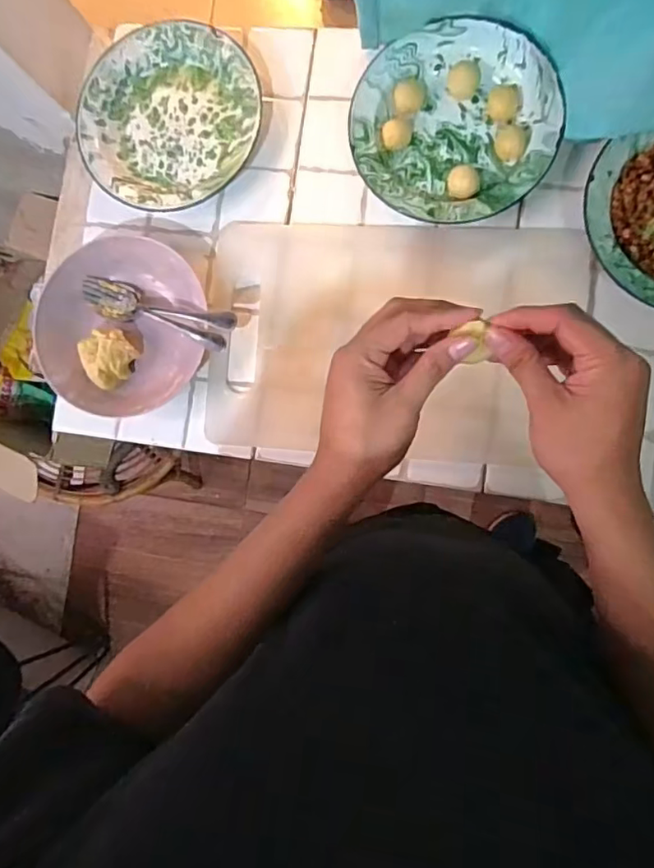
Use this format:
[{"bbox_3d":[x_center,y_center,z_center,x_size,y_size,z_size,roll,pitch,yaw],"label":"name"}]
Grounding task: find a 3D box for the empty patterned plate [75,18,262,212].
[{"bbox_3d":[-0.179,-0.359,0.628,0.193,0.029,0.204,0,88,8],"label":"empty patterned plate"}]

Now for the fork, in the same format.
[{"bbox_3d":[-0.180,-0.141,0.605,0.196,0.035,0.035,15,91,22],"label":"fork"}]

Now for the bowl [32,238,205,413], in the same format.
[{"bbox_3d":[-0.223,-0.120,0.616,0.187,0.048,0.192,0,88,8],"label":"bowl"}]

